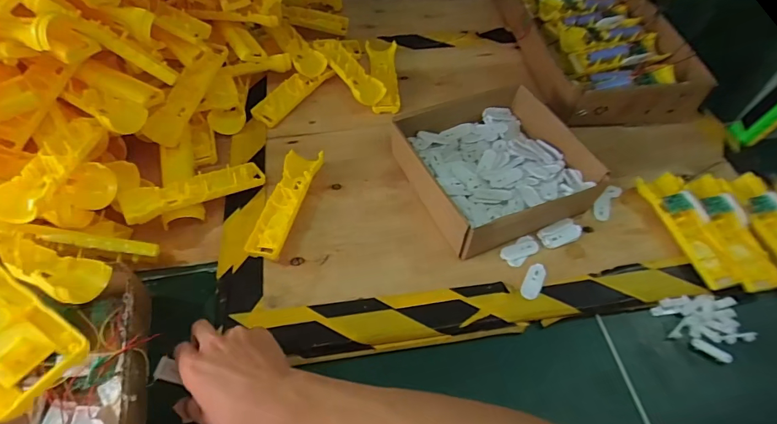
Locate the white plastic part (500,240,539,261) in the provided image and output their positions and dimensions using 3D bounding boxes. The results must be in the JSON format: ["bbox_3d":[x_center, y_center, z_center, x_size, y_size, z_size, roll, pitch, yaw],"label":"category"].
[{"bbox_3d":[0.159,0.047,0.515,0.049,0.006,0.021,-12,56,-10],"label":"white plastic part"}]

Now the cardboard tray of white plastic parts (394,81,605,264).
[{"bbox_3d":[0.133,-0.066,0.559,0.202,0.065,0.207,-21,58,-16],"label":"cardboard tray of white plastic parts"}]

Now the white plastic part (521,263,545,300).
[{"bbox_3d":[0.167,0.079,0.489,0.019,0.013,0.047,22,57,13],"label":"white plastic part"}]

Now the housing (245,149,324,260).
[{"bbox_3d":[-0.128,-0.012,0.532,0.047,0.029,0.150,14,55,8],"label":"housing"}]

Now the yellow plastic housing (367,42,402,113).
[{"bbox_3d":[-0.009,-0.221,0.693,0.049,0.023,0.158,-1,55,-3],"label":"yellow plastic housing"}]

